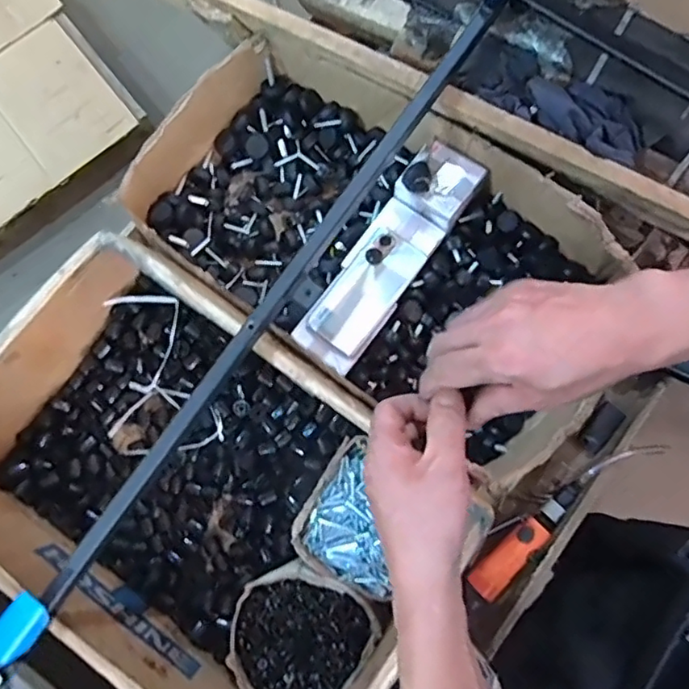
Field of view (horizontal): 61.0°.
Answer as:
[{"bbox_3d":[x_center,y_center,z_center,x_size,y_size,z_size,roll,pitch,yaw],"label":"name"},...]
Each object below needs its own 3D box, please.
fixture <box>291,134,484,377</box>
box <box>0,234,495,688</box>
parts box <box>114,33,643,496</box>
[{"bbox_3d":[0.055,-0.108,0.710,0.089,0.048,0.300,34,82,7],"label":"fixture"},{"bbox_3d":[-0.158,0.162,0.661,0.517,0.168,0.333,35,82,7],"label":"box"},{"bbox_3d":[0.044,-0.120,0.728,0.575,0.142,0.314,35,82,7],"label":"parts box"}]

